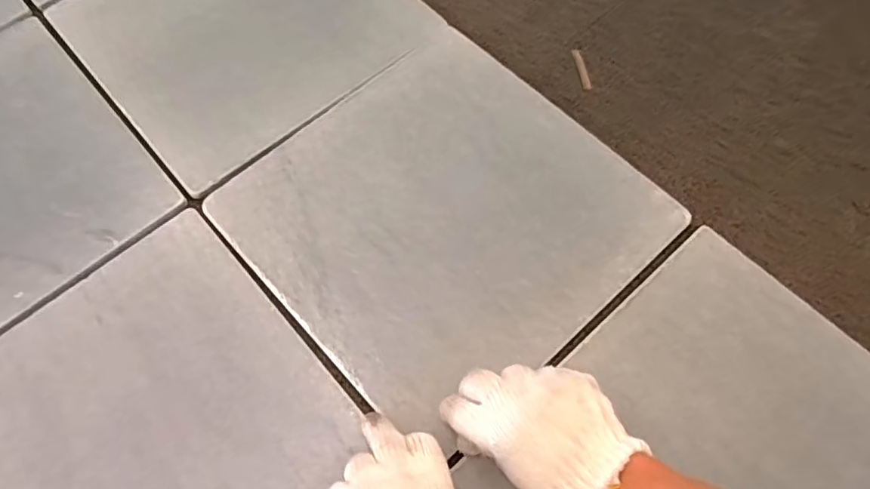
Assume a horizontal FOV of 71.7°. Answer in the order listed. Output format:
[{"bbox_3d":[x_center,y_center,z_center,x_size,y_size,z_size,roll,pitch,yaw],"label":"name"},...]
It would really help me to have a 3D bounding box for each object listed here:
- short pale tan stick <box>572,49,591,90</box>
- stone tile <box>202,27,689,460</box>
[{"bbox_3d":[0.144,-0.172,0.592,0.009,0.005,0.046,-14,77,-5],"label":"short pale tan stick"},{"bbox_3d":[0.006,-0.028,0.522,0.293,0.009,0.298,-39,69,-16],"label":"stone tile"}]

